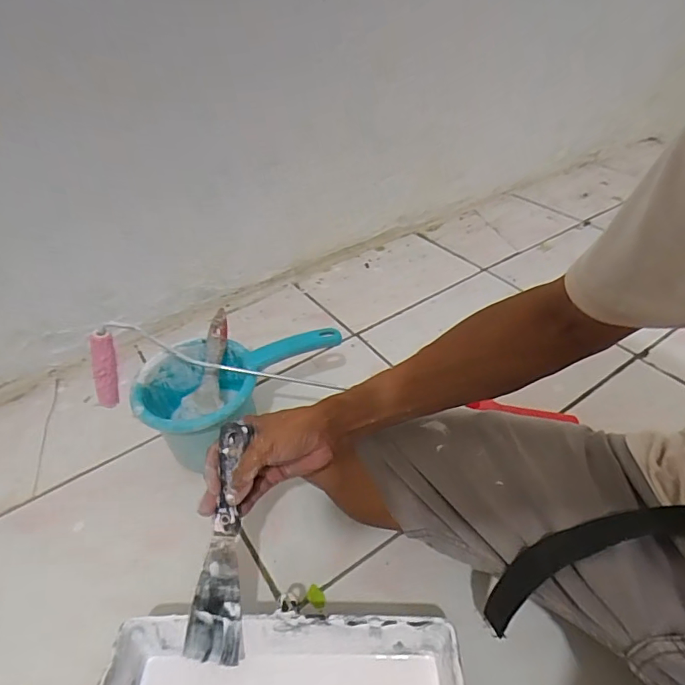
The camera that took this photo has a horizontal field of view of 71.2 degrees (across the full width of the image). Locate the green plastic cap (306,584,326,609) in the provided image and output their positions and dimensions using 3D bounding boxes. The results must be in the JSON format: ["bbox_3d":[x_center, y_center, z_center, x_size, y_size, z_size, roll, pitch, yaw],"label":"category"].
[{"bbox_3d":[-0.028,0.265,0.499,0.017,0.005,0.024,-33,49,-28],"label":"green plastic cap"}]

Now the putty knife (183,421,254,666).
[{"bbox_3d":[-0.108,0.180,0.429,0.045,0.014,0.201,4,86,9],"label":"putty knife"}]

